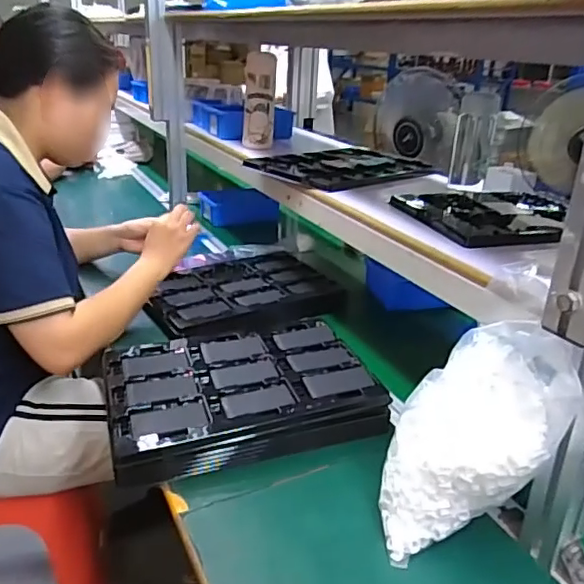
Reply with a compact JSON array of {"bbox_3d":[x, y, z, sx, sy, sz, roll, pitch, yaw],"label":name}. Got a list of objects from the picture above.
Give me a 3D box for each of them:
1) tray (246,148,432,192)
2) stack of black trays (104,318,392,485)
[{"bbox_3d":[0.097,-0.238,1.061,0.313,0.020,0.225,-19,33,-41],"label":"tray"},{"bbox_3d":[-0.066,0.130,0.739,0.327,0.059,0.243,-5,25,-19],"label":"stack of black trays"}]

